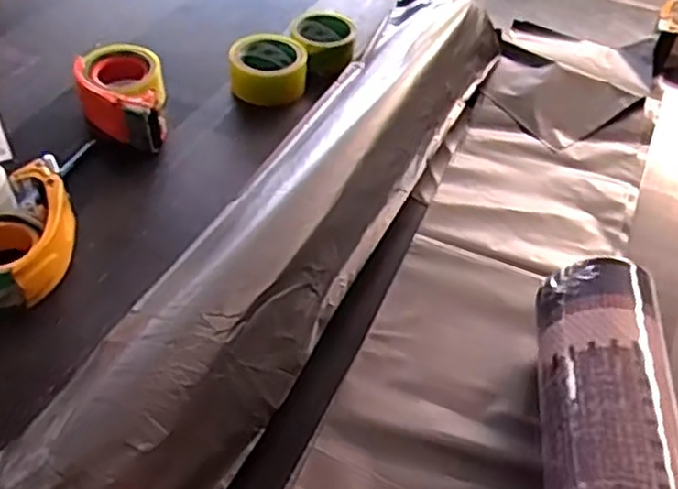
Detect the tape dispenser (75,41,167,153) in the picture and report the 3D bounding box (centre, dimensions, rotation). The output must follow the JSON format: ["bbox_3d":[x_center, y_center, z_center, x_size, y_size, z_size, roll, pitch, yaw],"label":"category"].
[{"bbox_3d":[-0.261,-0.178,0.868,0.103,0.061,0.158,-10,48,-13],"label":"tape dispenser"}]

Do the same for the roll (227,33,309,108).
[{"bbox_3d":[-0.092,-0.233,0.937,0.099,0.048,0.101,2,46,-1],"label":"roll"}]

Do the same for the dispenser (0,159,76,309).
[{"bbox_3d":[-0.310,-0.010,0.702,0.093,0.060,0.151,11,46,7],"label":"dispenser"}]

